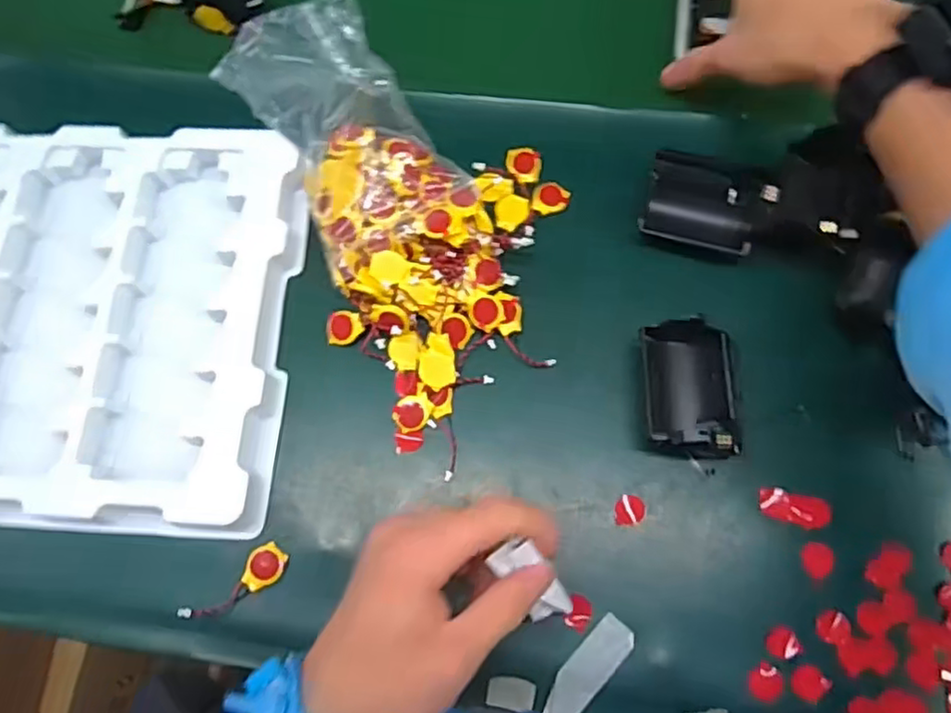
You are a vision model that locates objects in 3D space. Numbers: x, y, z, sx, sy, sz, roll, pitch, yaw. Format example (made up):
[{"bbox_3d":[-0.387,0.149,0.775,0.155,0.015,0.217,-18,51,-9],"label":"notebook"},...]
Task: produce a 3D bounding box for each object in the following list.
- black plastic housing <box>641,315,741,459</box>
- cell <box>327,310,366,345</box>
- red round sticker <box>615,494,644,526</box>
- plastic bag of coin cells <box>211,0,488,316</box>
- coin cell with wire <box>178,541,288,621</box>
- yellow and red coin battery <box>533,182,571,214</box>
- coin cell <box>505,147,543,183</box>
[{"bbox_3d":[0.118,0.017,0.369,0.054,0.024,0.074,-1,71,2],"label":"black plastic housing"},{"bbox_3d":[-0.078,-0.017,0.397,0.024,0.004,0.020,0,89,14],"label":"cell"},{"bbox_3d":[0.084,0.084,0.361,0.015,0.004,0.017,8,72,5],"label":"red round sticker"},{"bbox_3d":[-0.065,-0.114,0.392,0.097,0.064,0.188,-28,75,-5],"label":"plastic bag of coin cells"},{"bbox_3d":[-0.127,0.124,0.355,0.057,0.010,0.019,-39,74,-10],"label":"coin cell with wire"},{"bbox_3d":[0.048,-0.100,0.417,0.022,0.004,0.023,6,72,4],"label":"yellow and red coin battery"},{"bbox_3d":[0.031,-0.123,0.424,0.022,0.004,0.024,-1,72,2],"label":"coin cell"}]

